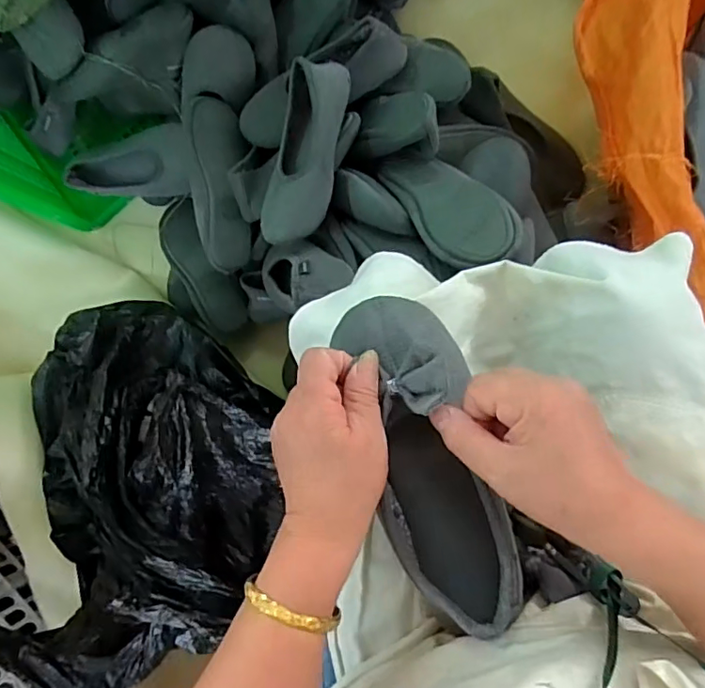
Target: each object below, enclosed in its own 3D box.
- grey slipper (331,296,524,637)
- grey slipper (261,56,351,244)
[{"bbox_3d":[0.051,0.071,0.360,0.077,0.064,0.211,-16,84,6],"label":"grey slipper"},{"bbox_3d":[-0.056,-0.237,0.673,0.085,0.055,0.232,12,88,8],"label":"grey slipper"}]

